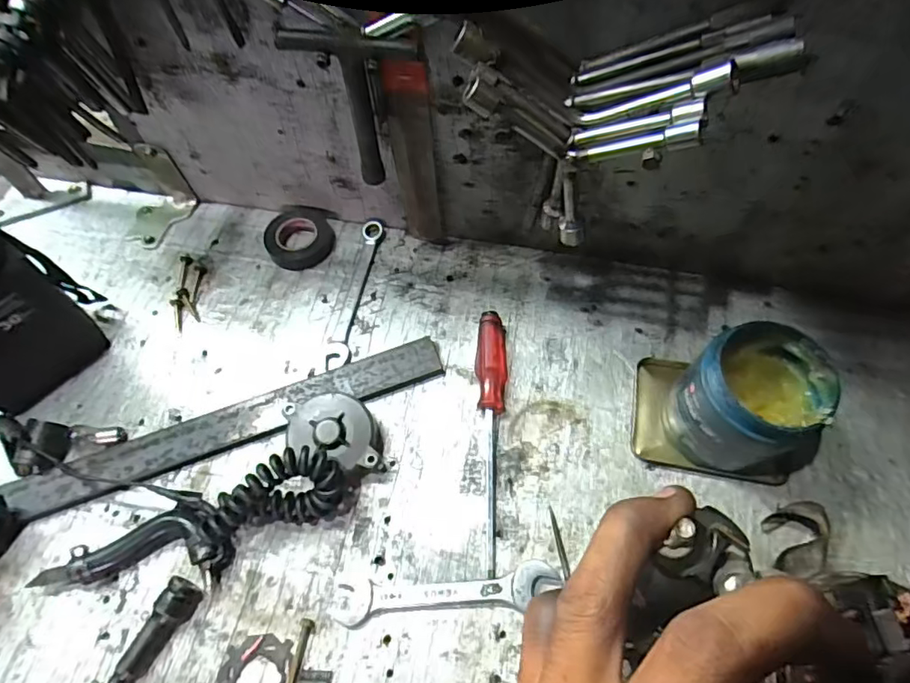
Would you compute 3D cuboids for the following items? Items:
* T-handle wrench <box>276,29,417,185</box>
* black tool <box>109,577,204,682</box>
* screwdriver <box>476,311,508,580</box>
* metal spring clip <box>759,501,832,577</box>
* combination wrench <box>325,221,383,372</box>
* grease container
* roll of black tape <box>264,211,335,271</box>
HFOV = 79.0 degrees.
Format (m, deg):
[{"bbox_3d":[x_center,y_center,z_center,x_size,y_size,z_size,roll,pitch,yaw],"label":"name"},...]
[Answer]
[{"bbox_3d":[-0.069,-0.167,0.409,0.088,0.118,0.021,15,63,9],"label":"T-handle wrench"},{"bbox_3d":[-0.233,0.233,0.396,0.021,0.022,0.128,28,66,16],"label":"black tool"},{"bbox_3d":[0.029,0.076,0.471,0.027,0.022,0.221,3,61,4],"label":"screwdriver"},{"bbox_3d":[0.262,0.149,0.418,0.036,0.029,0.050,-5,61,-1],"label":"metal spring clip"},{"bbox_3d":[-0.099,-0.049,0.549,0.020,0.012,0.170,7,62,6],"label":"combination wrench"},{"bbox_3d":[0.231,0.054,0.427,0.094,0.105,0.098,-1,61,2],"label":"grease container"},{"bbox_3d":[-0.162,-0.107,0.580,0.068,0.014,0.063,-1,61,2],"label":"roll of black tape"}]

